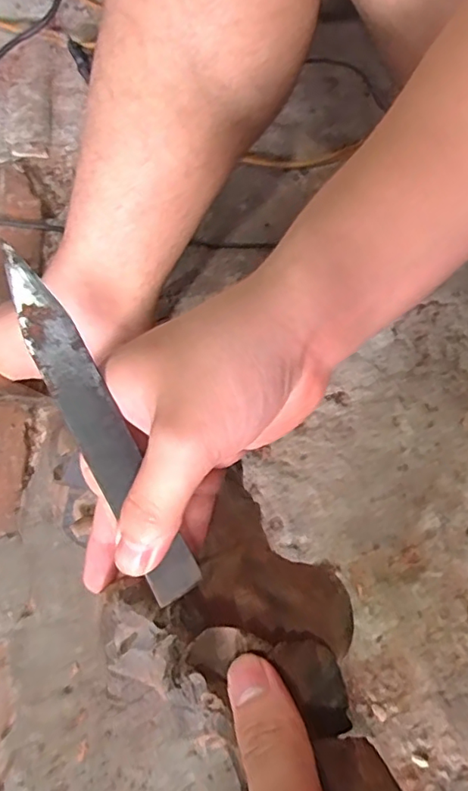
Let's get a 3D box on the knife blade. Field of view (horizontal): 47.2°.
[{"bbox_3d":[-0.052,0.013,0.206,0.019,0.004,0.144,-26,96,-8],"label":"knife blade"}]

